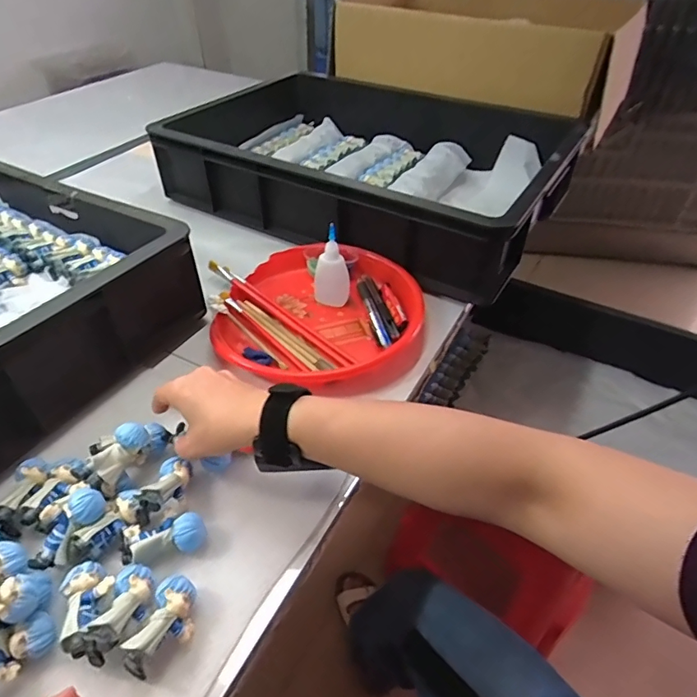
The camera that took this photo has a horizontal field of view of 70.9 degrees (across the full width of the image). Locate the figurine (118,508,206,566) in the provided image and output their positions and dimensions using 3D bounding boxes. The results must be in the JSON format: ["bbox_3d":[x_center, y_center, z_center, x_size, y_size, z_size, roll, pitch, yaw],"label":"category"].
[{"bbox_3d":[-0.145,0.149,0.386,0.061,0.027,0.036,-17,45,-18],"label":"figurine"}]

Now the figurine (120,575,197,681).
[{"bbox_3d":[-0.124,0.192,0.338,0.030,0.036,0.061,10,43,10],"label":"figurine"}]

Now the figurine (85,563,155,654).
[{"bbox_3d":[-0.156,0.180,0.335,0.024,0.022,0.062,6,21,5],"label":"figurine"}]

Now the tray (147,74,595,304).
[{"bbox_3d":[0.028,-0.307,0.789,0.581,0.111,0.398,21,46,21],"label":"tray"}]

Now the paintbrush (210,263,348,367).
[{"bbox_3d":[-0.093,-0.048,0.593,0.246,0.012,0.013,32,51,30],"label":"paintbrush"}]

